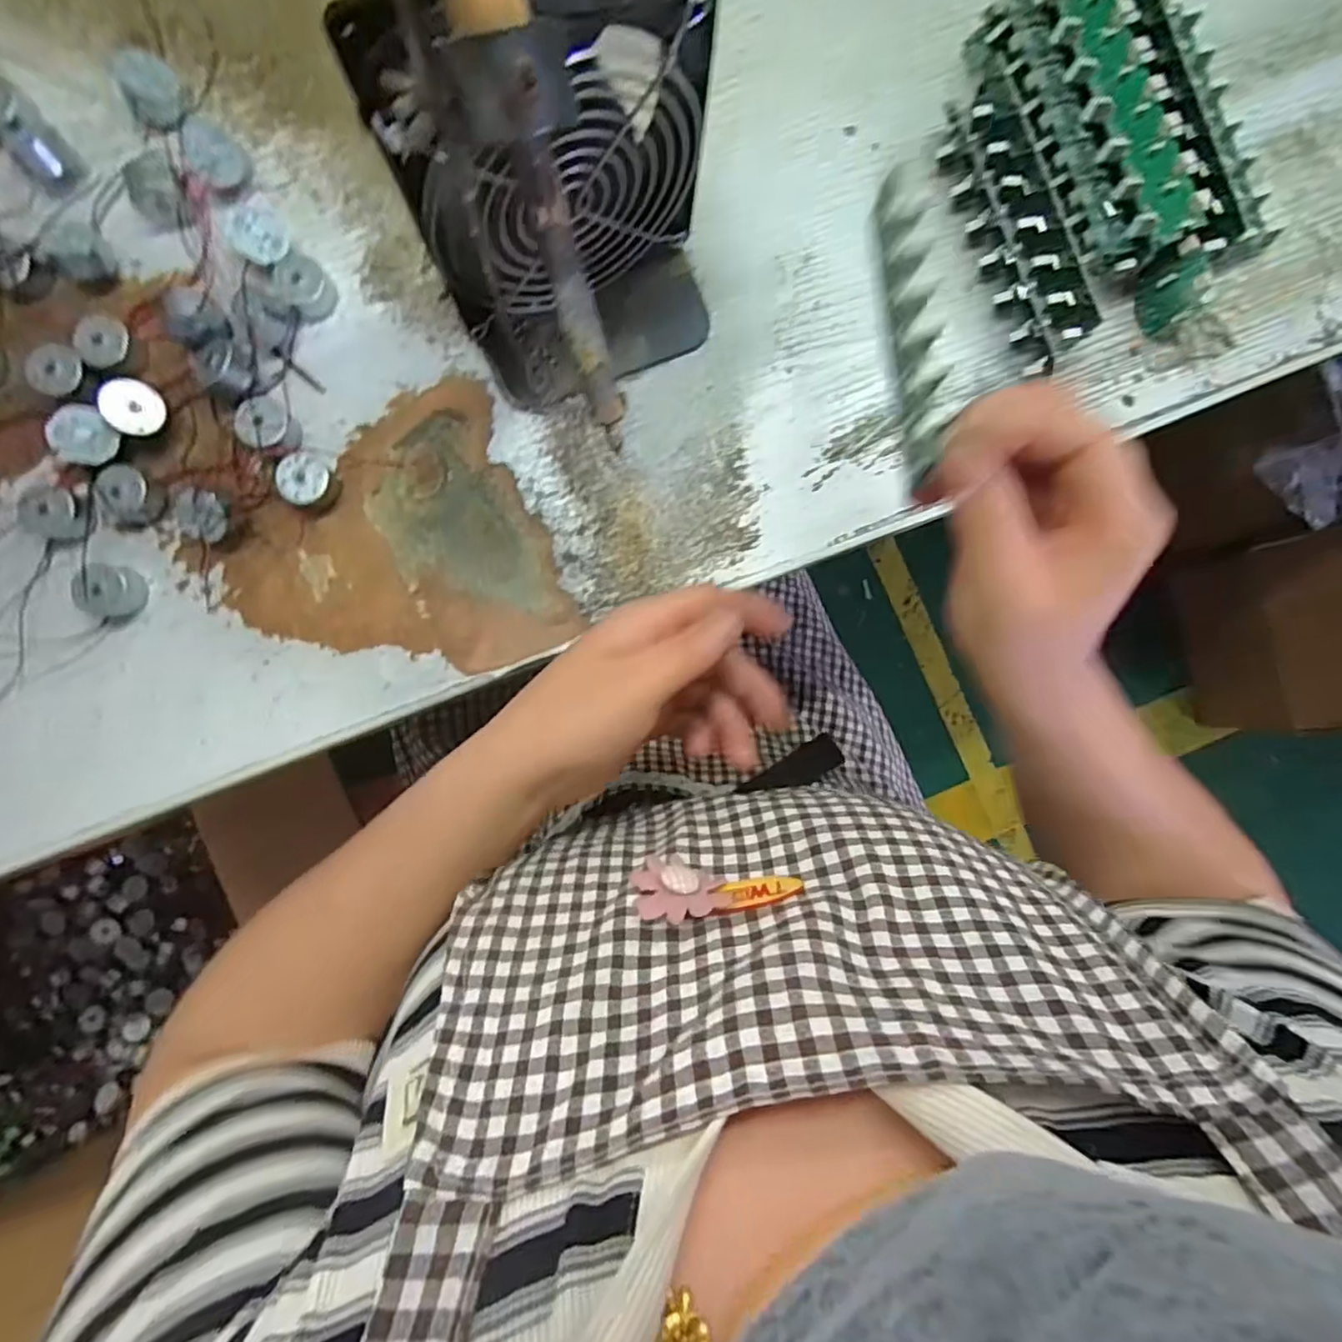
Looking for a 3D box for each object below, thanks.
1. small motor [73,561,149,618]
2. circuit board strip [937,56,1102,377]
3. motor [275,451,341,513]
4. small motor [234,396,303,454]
[{"bbox_3d":[-0.258,-0.037,0.288,0.024,0.013,0.024,0,89,-4],"label":"small motor"},{"bbox_3d":[0.170,-0.220,0.314,0.032,0.028,0.136,-22,91,-4],"label":"circuit board strip"},{"bbox_3d":[-0.171,-0.089,0.296,0.022,0.014,0.025,-35,92,-4],"label":"motor"},{"bbox_3d":[-0.189,-0.115,0.294,0.021,0.016,0.023,0,89,-4],"label":"small motor"}]

